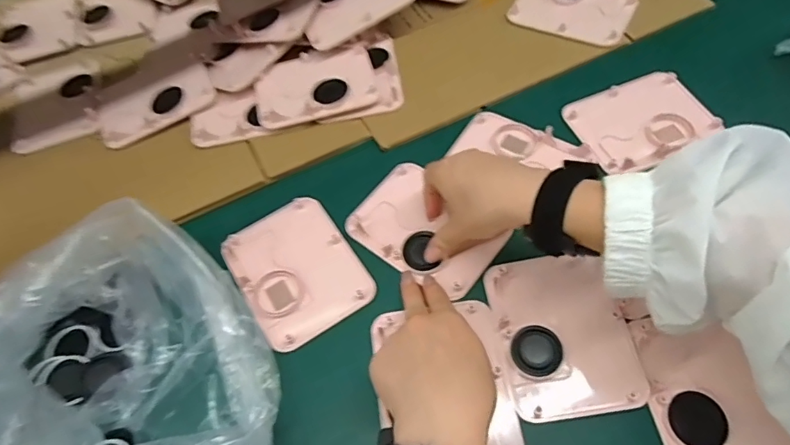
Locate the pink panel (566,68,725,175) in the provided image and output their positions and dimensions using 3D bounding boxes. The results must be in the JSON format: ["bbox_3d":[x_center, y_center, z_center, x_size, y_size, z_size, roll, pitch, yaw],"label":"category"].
[{"bbox_3d":[0.242,-0.102,0.489,0.125,0.012,0.093,-21,60,-8],"label":"pink panel"}]

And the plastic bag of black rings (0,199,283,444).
[{"bbox_3d":[-0.197,0.134,0.334,0.225,0.108,0.259,-17,59,-6],"label":"plastic bag of black rings"}]

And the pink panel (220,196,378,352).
[{"bbox_3d":[-0.086,0.040,0.437,0.098,0.007,0.124,-31,62,-13],"label":"pink panel"}]

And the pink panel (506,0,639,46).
[{"bbox_3d":[0.204,-0.247,0.577,0.127,0.014,0.093,24,64,17],"label":"pink panel"}]

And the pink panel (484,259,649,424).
[{"bbox_3d":[0.129,0.084,0.388,0.096,0.017,0.121,-8,59,0],"label":"pink panel"}]

